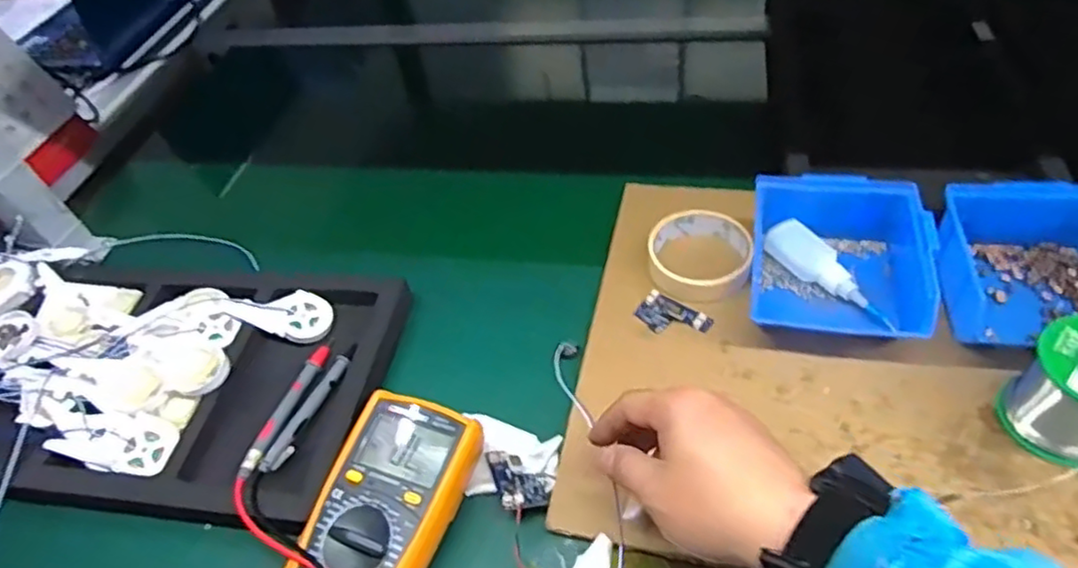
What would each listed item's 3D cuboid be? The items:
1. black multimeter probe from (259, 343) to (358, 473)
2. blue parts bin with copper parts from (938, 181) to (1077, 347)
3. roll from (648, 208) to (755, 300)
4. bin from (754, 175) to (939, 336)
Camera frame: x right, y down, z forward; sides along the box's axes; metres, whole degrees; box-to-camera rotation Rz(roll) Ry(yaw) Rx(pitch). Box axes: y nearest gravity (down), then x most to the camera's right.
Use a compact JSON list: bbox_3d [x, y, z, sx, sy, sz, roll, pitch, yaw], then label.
[{"bbox_3d":[-0.178,0.095,0.510,0.017,0.009,0.116,12,54,19],"label":"black multimeter probe"},{"bbox_3d":[0.371,-0.009,0.486,0.131,0.074,0.130,6,53,16],"label":"blue parts bin with copper parts"},{"bbox_3d":[0.140,-0.028,0.565,0.086,0.023,0.088,-5,51,6],"label":"roll"},{"bbox_3d":[0.234,-0.018,0.514,0.130,0.060,0.134,4,53,14],"label":"bin"}]

